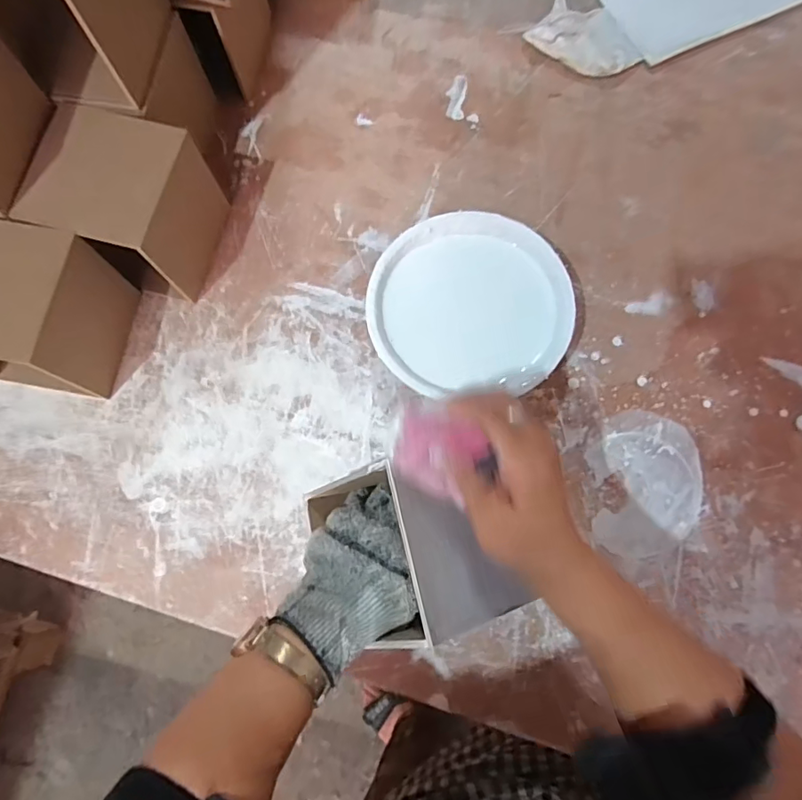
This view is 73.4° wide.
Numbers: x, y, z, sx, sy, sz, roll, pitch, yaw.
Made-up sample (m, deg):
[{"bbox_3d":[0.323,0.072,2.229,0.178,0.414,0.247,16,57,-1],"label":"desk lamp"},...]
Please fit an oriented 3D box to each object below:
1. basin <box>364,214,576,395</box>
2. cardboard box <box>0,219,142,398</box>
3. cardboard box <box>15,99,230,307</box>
[{"bbox_3d":[0.059,-0.079,0.482,0.166,0.055,0.156,0,77,2],"label":"basin"},{"bbox_3d":[-0.300,-0.071,0.449,0.096,0.113,0.114,15,78,5],"label":"cardboard box"},{"bbox_3d":[-0.236,-0.167,0.479,0.110,0.117,0.109,14,78,5],"label":"cardboard box"}]

